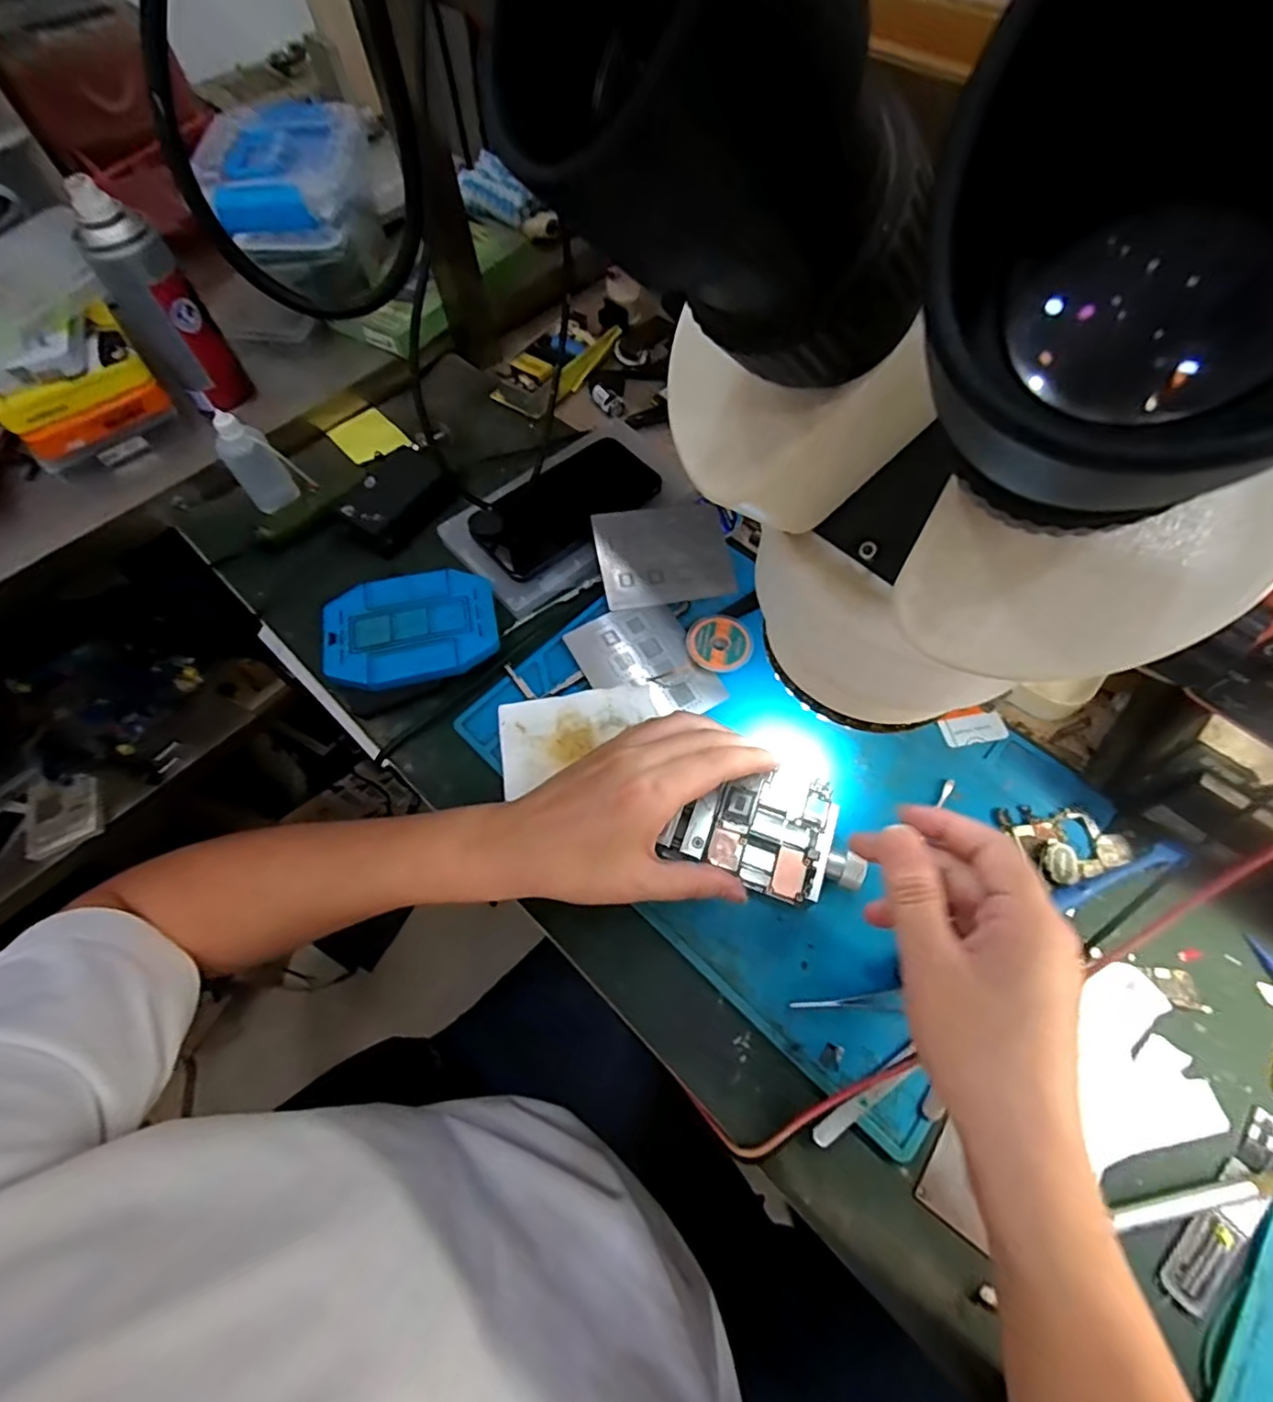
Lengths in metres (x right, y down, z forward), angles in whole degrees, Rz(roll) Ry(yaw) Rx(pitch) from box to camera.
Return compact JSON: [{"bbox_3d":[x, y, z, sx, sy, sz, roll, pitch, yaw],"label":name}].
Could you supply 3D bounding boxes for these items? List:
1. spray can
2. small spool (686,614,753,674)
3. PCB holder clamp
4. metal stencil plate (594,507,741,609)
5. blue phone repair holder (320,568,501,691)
[{"bbox_3d":[-0.361,-0.295,0.465,0.055,0.159,0.048,-38,67,-16],"label":"spray can"},{"bbox_3d":[0.058,-0.040,0.426,0.045,0.009,0.042,-1,64,2],"label":"small spool"},{"bbox_3d":[0.076,0.072,0.335,0.104,0.024,0.067,20,66,12],"label":"PCB holder clamp"},{"bbox_3d":[0.022,-0.112,0.459,0.101,0.004,0.080,-9,74,-11],"label":"metal stencil plate"},{"bbox_3d":[-0.161,-0.051,0.433,0.118,0.024,0.090,-15,64,-4],"label":"blue phone repair holder"}]

